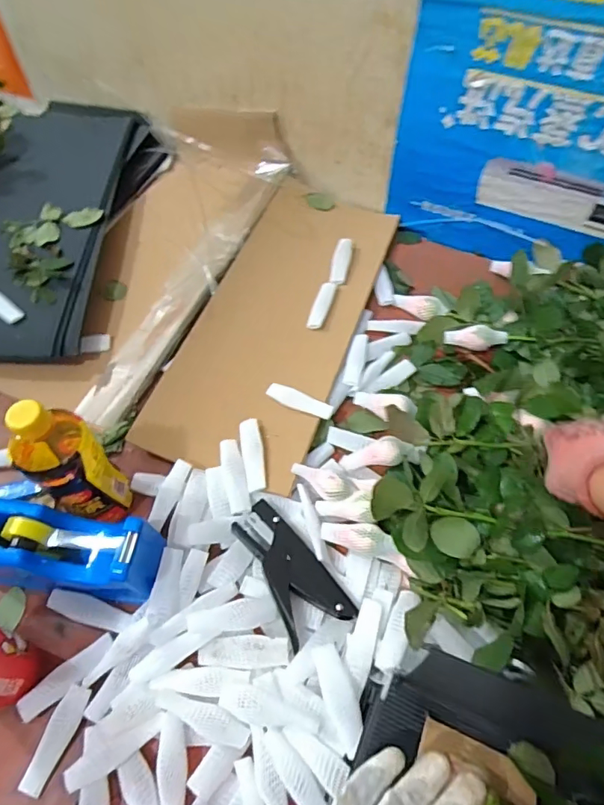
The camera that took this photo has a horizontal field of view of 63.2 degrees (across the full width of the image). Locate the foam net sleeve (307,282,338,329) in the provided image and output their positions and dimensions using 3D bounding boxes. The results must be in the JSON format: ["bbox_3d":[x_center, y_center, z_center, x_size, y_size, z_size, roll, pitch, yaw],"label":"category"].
[{"bbox_3d":[0.028,-0.142,0.710,0.025,0.006,0.095,16,59,8],"label":"foam net sleeve"}]

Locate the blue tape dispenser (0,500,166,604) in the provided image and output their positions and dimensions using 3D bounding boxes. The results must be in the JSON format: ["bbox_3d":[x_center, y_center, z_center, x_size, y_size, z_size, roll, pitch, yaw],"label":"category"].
[{"bbox_3d":[-0.245,0.138,0.481,0.187,0.084,0.068,7,58,3],"label":"blue tape dispenser"}]

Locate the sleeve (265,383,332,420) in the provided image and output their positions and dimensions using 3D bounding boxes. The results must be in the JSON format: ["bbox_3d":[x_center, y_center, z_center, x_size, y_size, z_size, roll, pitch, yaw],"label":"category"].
[{"bbox_3d":[-0.004,-0.001,0.614,0.089,0.019,0.024,30,62,16],"label":"sleeve"}]

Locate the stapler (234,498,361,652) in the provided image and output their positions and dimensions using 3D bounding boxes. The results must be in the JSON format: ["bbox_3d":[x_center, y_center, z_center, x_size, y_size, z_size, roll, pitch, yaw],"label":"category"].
[{"bbox_3d":[-0.012,0.167,0.506,0.068,0.020,0.145,-25,62,-16],"label":"stapler"}]

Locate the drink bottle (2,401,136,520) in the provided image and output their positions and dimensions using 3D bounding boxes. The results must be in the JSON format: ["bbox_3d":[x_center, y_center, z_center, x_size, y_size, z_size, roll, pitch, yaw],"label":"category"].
[{"bbox_3d":[-0.229,0.060,0.480,0.070,0.180,0.066,1,58,-1],"label":"drink bottle"}]

